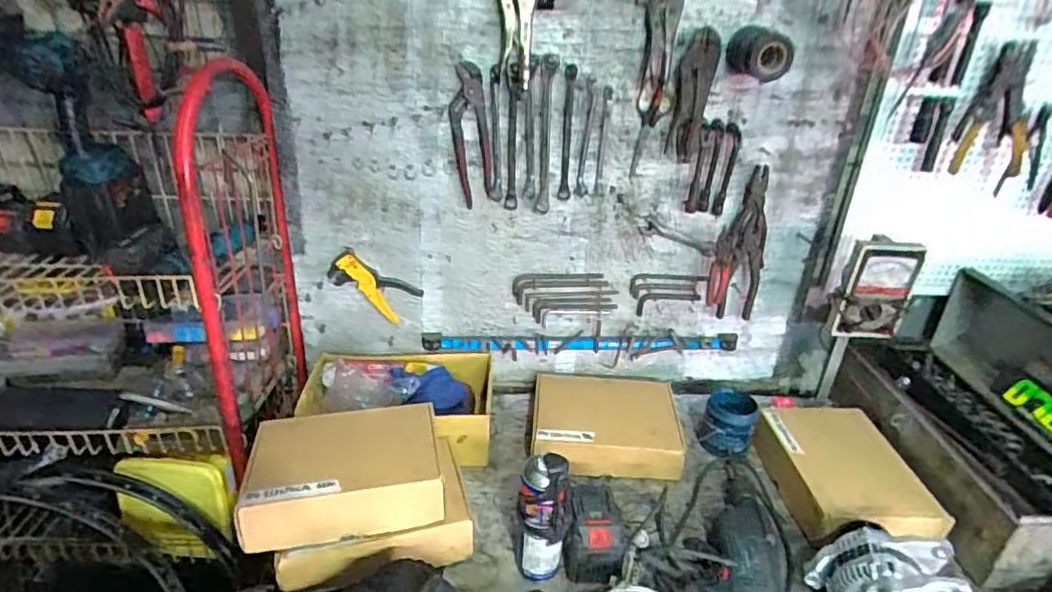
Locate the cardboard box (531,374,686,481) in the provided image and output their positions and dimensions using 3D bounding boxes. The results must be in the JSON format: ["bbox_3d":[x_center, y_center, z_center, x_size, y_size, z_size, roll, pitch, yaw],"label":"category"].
[{"bbox_3d":[0.146,0.239,1.130,0.261,0.086,0.204,3,28,0],"label":"cardboard box"}]

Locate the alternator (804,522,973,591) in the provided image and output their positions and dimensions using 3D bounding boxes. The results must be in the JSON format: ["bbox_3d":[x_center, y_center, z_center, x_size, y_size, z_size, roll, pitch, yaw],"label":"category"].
[{"bbox_3d":[0.488,0.399,0.826,0.160,0.130,0.130,10,28,14],"label":"alternator"}]

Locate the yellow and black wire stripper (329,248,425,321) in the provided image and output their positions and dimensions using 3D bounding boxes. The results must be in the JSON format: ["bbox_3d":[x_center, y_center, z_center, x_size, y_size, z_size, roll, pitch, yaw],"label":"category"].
[{"bbox_3d":[-0.292,-0.019,1.140,0.165,0.083,0.023,32,21,-19],"label":"yellow and black wire stripper"}]

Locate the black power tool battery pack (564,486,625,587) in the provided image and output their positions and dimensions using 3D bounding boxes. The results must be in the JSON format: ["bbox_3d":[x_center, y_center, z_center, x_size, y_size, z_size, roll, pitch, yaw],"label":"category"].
[{"bbox_3d":[0.099,0.354,0.884,0.086,0.110,0.094,4,28,3],"label":"black power tool battery pack"}]

